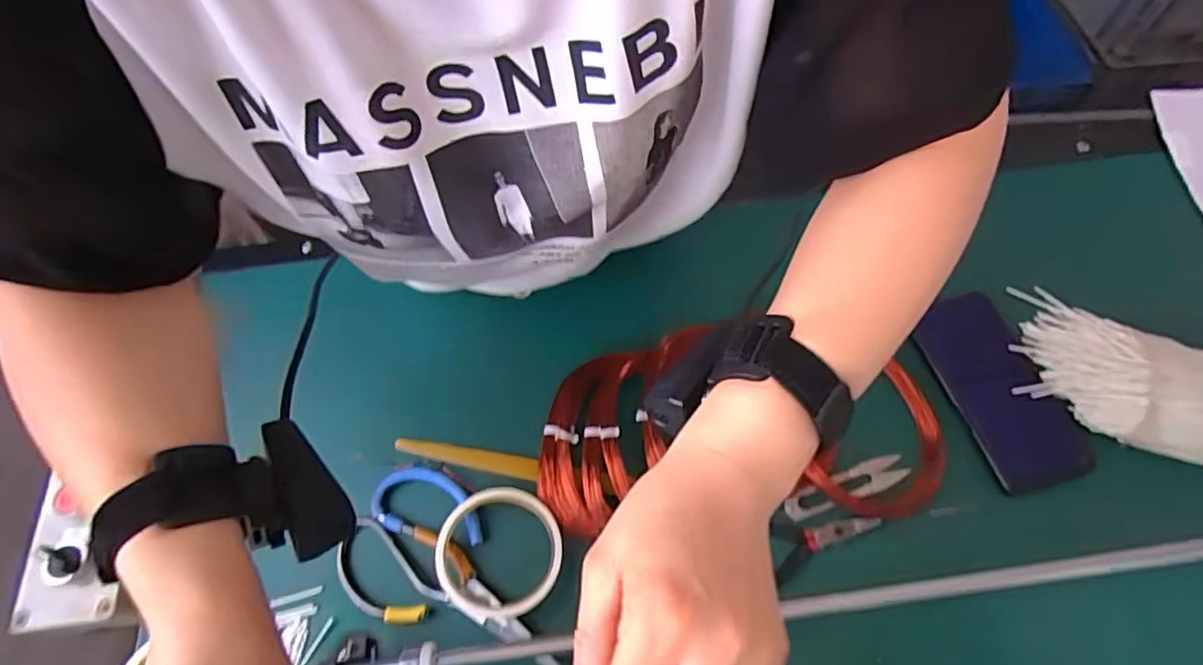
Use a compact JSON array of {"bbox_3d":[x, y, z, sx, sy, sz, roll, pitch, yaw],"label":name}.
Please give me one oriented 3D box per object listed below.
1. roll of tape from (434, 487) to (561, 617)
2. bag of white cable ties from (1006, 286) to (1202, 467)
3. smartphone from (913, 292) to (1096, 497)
[{"bbox_3d":[-0.074,0.157,0.448,0.088,0.012,0.088,-1,63,2],"label":"roll of tape"},{"bbox_3d":[0.444,0.050,0.478,0.219,0.035,0.104,30,68,16],"label":"bag of white cable ties"},{"bbox_3d":[0.324,0.044,0.504,0.080,0.010,0.162,-13,63,-4],"label":"smartphone"}]

